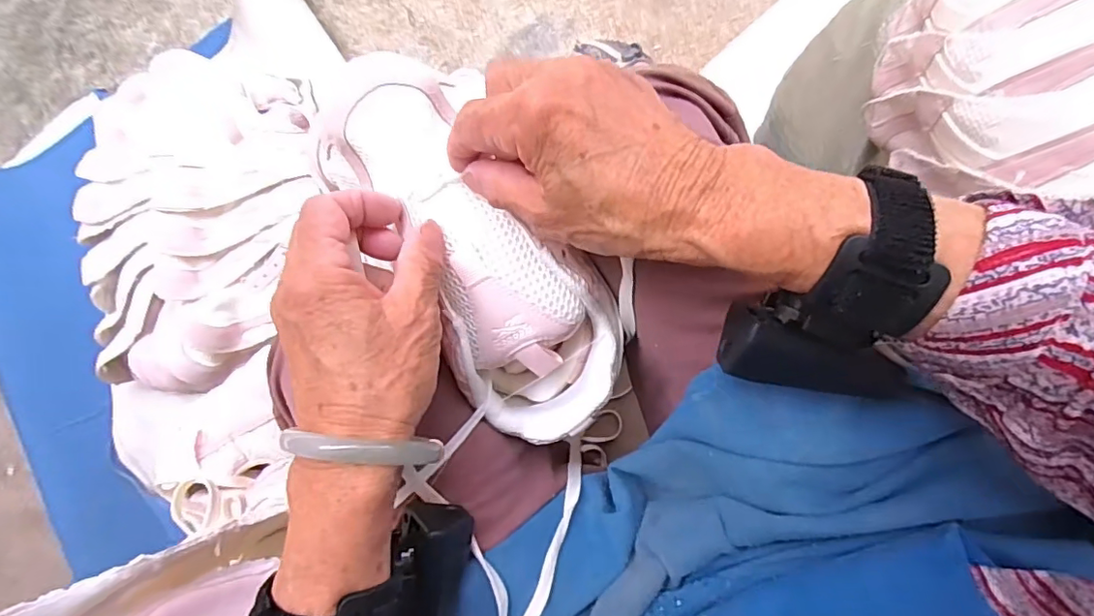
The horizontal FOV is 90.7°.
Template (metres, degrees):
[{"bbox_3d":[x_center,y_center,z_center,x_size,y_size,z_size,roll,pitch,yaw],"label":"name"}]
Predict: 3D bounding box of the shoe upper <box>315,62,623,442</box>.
[{"bbox_3d":[-0.038,-0.028,0.292,0.097,0.060,0.210,-31,94,5],"label":"shoe upper"}]

